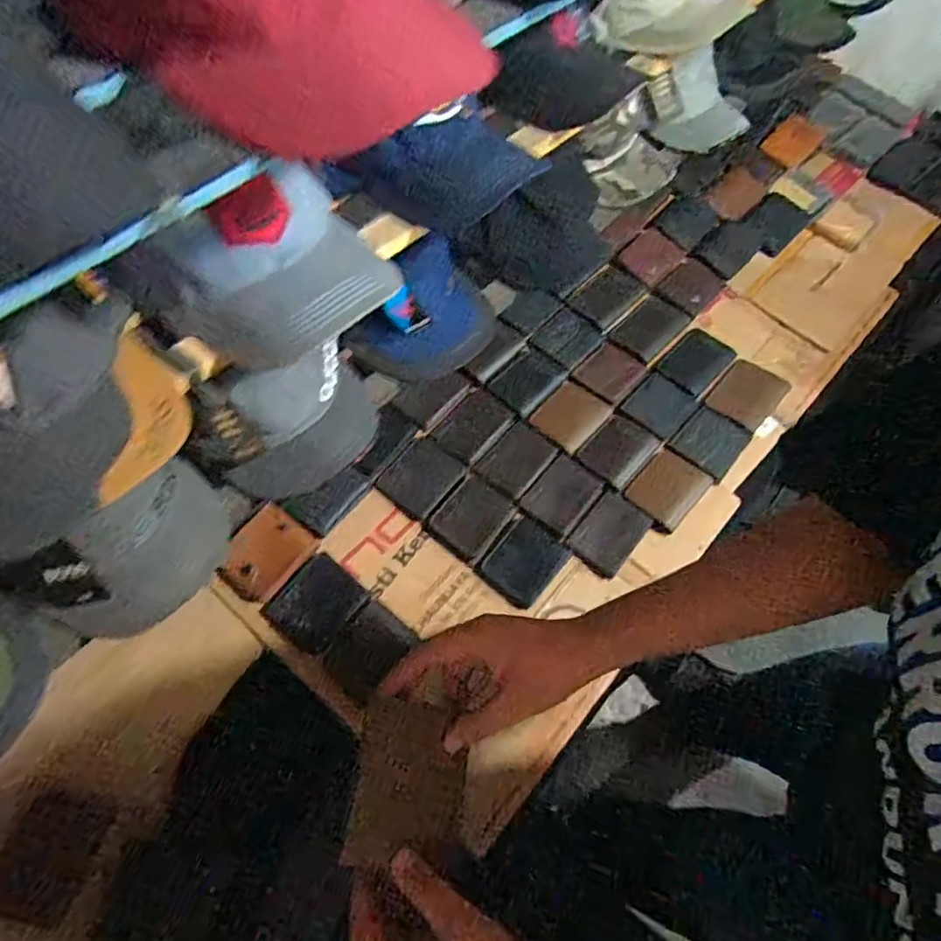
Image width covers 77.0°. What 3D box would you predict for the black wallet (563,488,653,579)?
[{"bbox_3d":[0.202,0.092,0.868,0.081,0.016,0.117,37,67,15],"label":"black wallet"}]

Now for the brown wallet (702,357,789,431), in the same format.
[{"bbox_3d":[0.469,-0.131,0.996,0.098,0.009,0.136,37,66,15],"label":"brown wallet"}]

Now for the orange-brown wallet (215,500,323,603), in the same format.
[{"bbox_3d":[-0.280,0.111,0.804,0.087,0.014,0.122,45,71,-11],"label":"orange-brown wallet"}]

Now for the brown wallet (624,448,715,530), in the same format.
[{"bbox_3d":[0.302,0.025,0.905,0.087,0.009,0.119,40,67,17],"label":"brown wallet"}]

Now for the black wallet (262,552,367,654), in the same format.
[{"bbox_3d":[-0.206,0.177,0.791,0.100,0.014,0.110,35,66,14],"label":"black wallet"}]

